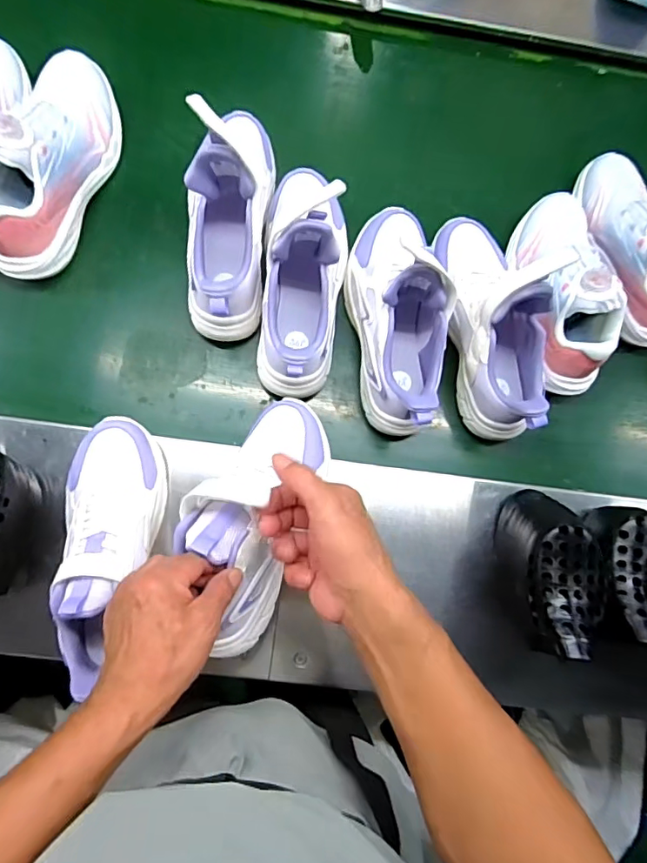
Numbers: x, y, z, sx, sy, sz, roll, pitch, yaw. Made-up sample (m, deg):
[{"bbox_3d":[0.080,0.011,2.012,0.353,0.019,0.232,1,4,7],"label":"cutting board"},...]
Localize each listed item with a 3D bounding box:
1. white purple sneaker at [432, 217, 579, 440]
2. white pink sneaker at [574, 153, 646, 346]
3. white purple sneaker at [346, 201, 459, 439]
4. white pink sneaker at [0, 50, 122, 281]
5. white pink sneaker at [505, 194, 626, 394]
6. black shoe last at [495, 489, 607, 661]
[{"bbox_3d":[0.186,-0.125,0.562,0.089,0.145,0.256,-8,84,-5],"label":"white purple sneaker"},{"bbox_3d":[0.368,-0.214,0.607,0.083,0.099,0.223,-11,84,-6],"label":"white pink sneaker"},{"bbox_3d":[0.082,-0.127,0.559,0.094,0.130,0.246,-7,83,-5],"label":"white purple sneaker"},{"bbox_3d":[-0.295,-0.291,0.557,0.083,0.128,0.245,18,82,-2],"label":"white pink sneaker"},{"bbox_3d":[0.273,-0.162,0.597,0.091,0.107,0.222,2,83,-4],"label":"white pink sneaker"},{"bbox_3d":[0.209,0.128,0.510,0.073,0.140,0.134,-7,83,-5],"label":"black shoe last"}]

